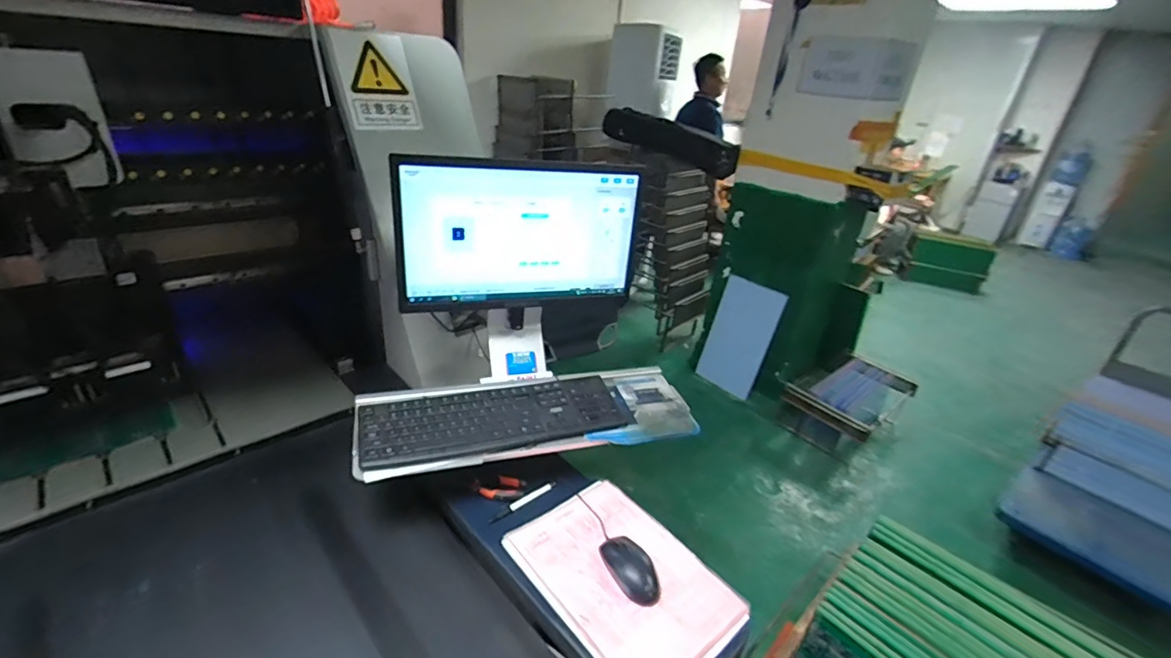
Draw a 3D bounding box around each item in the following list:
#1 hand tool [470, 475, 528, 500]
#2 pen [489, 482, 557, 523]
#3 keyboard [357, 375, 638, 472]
[{"bbox_3d":[-0.152,0.277,0.891,0.092,0.009,0.052,4,27,-4],"label":"hand tool"},{"bbox_3d":[-0.106,0.299,0.883,0.016,0.013,0.143,26,33,35],"label":"pen"},{"bbox_3d":[-0.139,0.154,0.896,0.469,0.032,0.141,-5,29,-21],"label":"keyboard"}]

